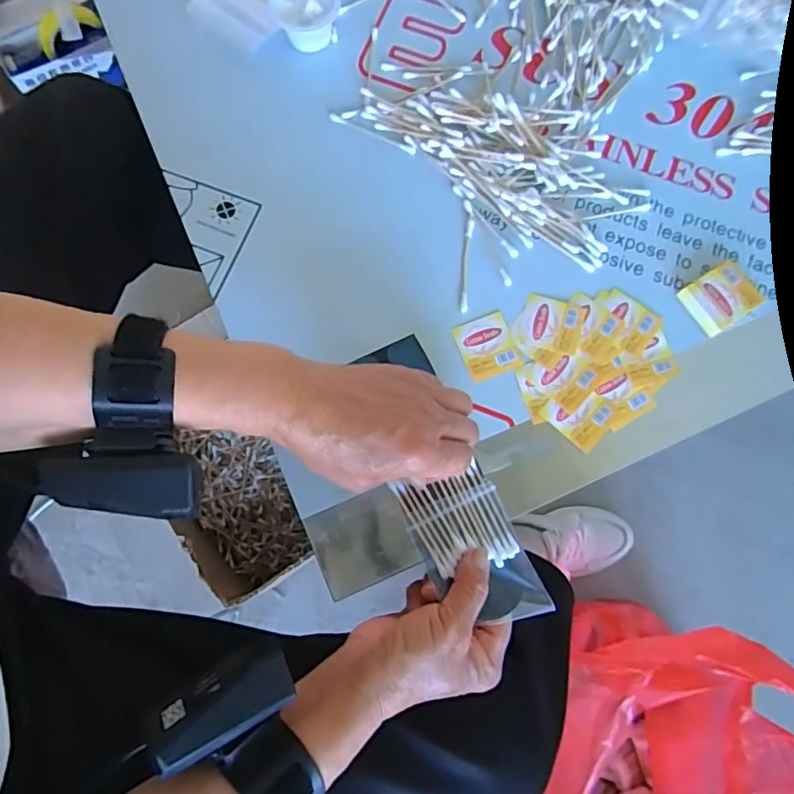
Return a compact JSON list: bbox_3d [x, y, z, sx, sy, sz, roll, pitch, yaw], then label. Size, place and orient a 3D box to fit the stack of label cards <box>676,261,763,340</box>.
[{"bbox_3d":[0.240,-0.074,0.401,0.052,0.013,0.040,-29,81,-5],"label":"stack of label cards"}]

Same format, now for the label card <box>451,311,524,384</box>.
[{"bbox_3d":[0.066,-0.037,0.395,0.039,0.004,0.043,-21,80,-4],"label":"label card"}]

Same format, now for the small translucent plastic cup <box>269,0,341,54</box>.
[{"bbox_3d":[-0.071,-0.306,0.436,0.053,0.027,0.048,-15,80,-3],"label":"small translucent plastic cup"}]

